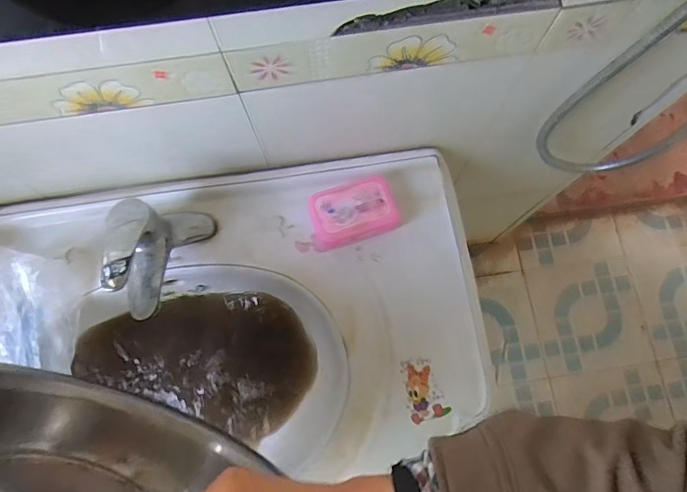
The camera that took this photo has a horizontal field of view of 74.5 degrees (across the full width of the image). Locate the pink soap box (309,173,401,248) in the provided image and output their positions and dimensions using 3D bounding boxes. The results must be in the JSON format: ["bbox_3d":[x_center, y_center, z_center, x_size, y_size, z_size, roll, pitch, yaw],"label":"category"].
[{"bbox_3d":[0.014,-0.042,0.593,0.109,0.044,0.074,-19,77,-4],"label":"pink soap box"}]

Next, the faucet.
[{"bbox_3d":[-0.224,0.006,0.534,0.094,0.114,0.144,20,77,5],"label":"faucet"}]

